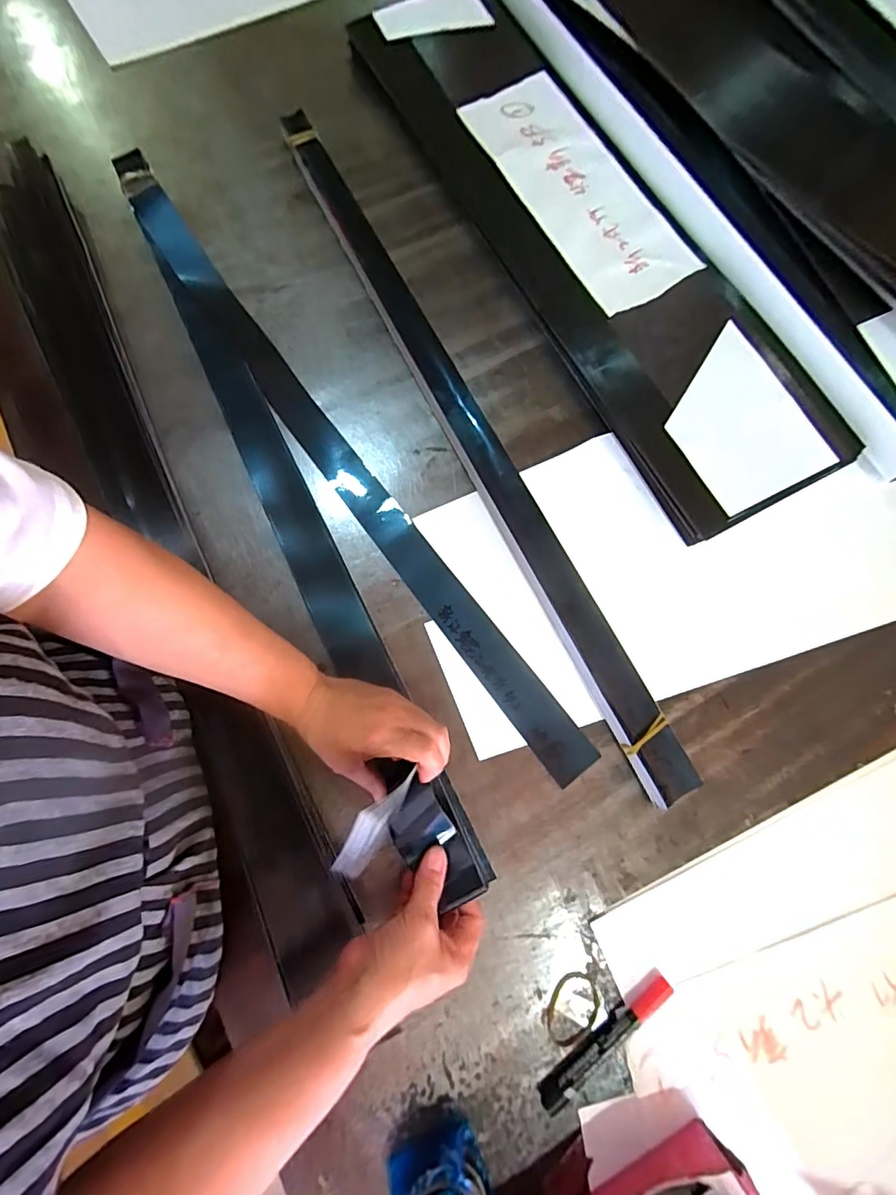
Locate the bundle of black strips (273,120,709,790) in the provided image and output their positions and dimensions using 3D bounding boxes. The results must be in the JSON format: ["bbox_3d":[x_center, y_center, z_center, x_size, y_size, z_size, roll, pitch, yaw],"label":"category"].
[{"bbox_3d":[0.011,-0.203,0.553,0.046,0.025,0.883,-26,78,-8],"label":"bundle of black strips"}]

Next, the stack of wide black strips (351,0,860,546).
[{"bbox_3d":[0.157,-0.459,0.622,0.214,0.030,0.836,-28,78,-8],"label":"stack of wide black strips"}]

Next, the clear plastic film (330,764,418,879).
[{"bbox_3d":[-0.052,0.155,0.345,0.020,0.041,0.074,30,77,6],"label":"clear plastic film"}]

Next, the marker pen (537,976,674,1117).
[{"bbox_3d":[0.132,0.368,0.415,0.135,0.015,0.020,-35,79,-9],"label":"marker pen"}]

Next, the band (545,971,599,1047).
[{"bbox_3d":[0.104,0.347,0.423,0.052,0.004,0.043,-29,78,-8],"label":"band"}]

